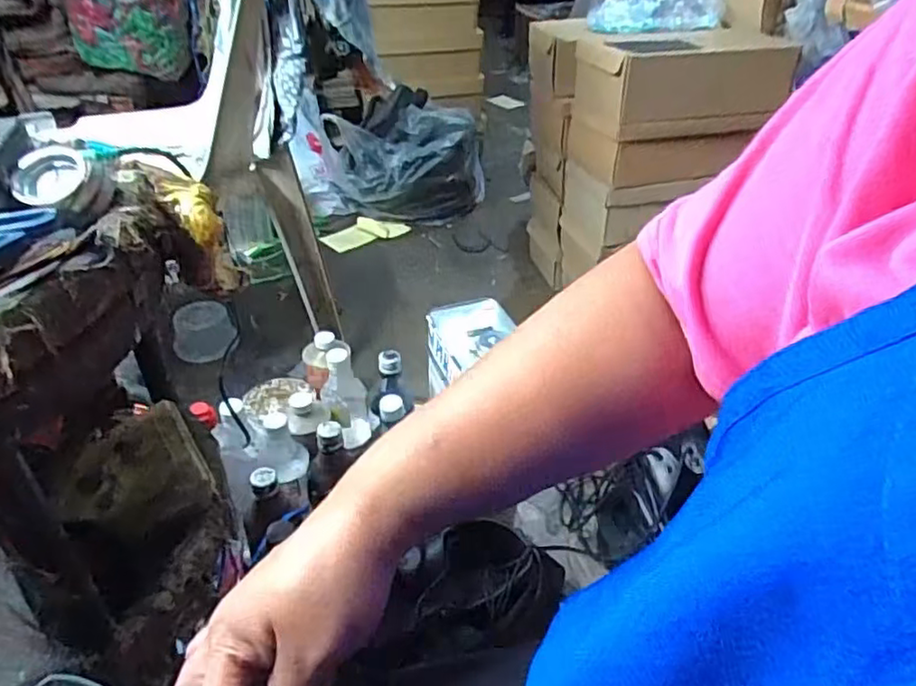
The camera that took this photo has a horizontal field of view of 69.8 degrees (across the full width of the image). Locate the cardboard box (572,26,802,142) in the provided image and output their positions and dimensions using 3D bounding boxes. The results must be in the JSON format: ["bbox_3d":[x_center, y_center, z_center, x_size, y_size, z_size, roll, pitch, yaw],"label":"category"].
[{"bbox_3d":[0.362,-0.447,1.120,0.358,0.129,0.208,-8,38,-12],"label":"cardboard box"}]

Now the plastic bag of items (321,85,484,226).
[{"bbox_3d":[-0.133,-0.476,1.686,0.392,0.245,0.303,-10,38,-14],"label":"plastic bag of items"}]

